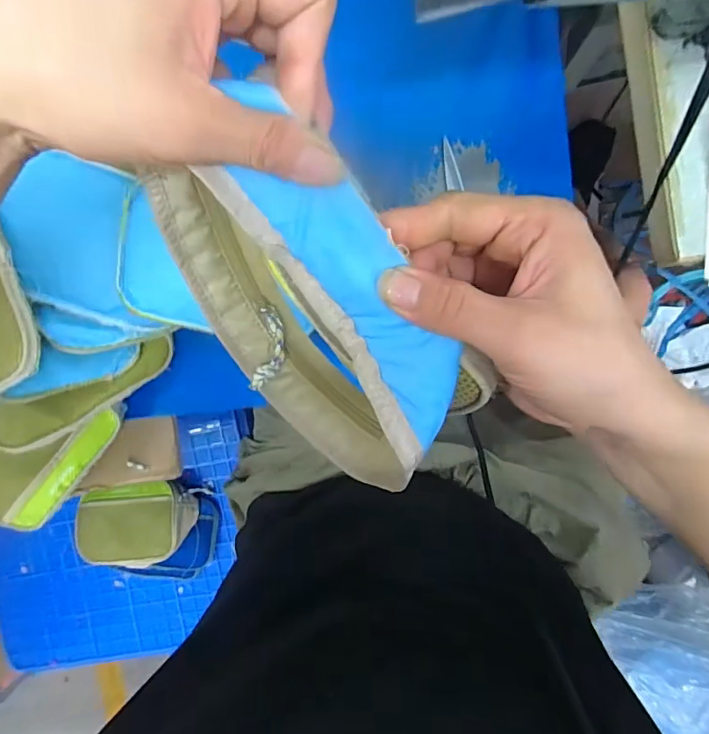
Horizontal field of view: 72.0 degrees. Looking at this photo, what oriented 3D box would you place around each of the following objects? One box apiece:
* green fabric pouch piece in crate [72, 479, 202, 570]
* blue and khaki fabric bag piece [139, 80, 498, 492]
[{"bbox_3d":[-0.382,0.273,0.849,0.208,0.041,0.147,-4,94,7],"label":"green fabric pouch piece in crate"},{"bbox_3d":[-0.033,-0.029,0.272,0.120,0.144,0.196,-40,89,8],"label":"blue and khaki fabric bag piece"}]

